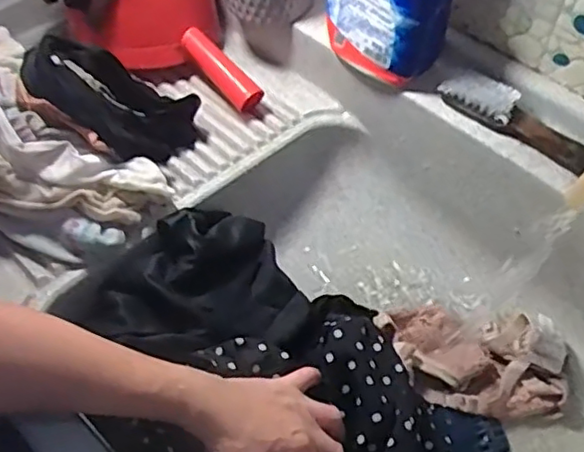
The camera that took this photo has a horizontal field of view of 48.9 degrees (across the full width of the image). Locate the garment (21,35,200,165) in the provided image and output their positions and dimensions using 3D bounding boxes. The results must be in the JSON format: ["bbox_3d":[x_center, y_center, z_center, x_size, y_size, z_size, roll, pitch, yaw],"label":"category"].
[{"bbox_3d":[-0.167,-0.115,0.637,0.180,0.048,0.084,23,42,-39],"label":"garment"}]

